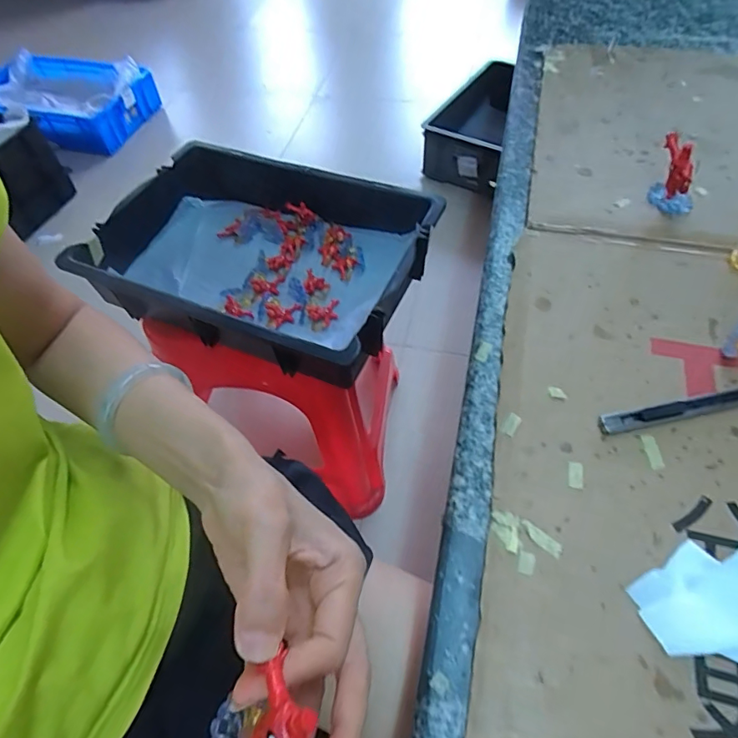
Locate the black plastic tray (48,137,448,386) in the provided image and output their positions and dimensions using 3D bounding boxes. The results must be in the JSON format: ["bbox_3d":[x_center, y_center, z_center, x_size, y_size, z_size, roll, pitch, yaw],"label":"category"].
[{"bbox_3d":[-0.163,-0.168,0.714,0.475,0.102,0.319,20,59,18],"label":"black plastic tray"}]

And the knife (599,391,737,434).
[{"bbox_3d":[0.196,0.024,0.302,0.113,0.007,0.010,-12,55,-3],"label":"knife"}]

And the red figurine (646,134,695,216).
[{"bbox_3d":[0.245,-0.153,0.393,0.037,0.052,0.038,24,60,20],"label":"red figurine"}]

